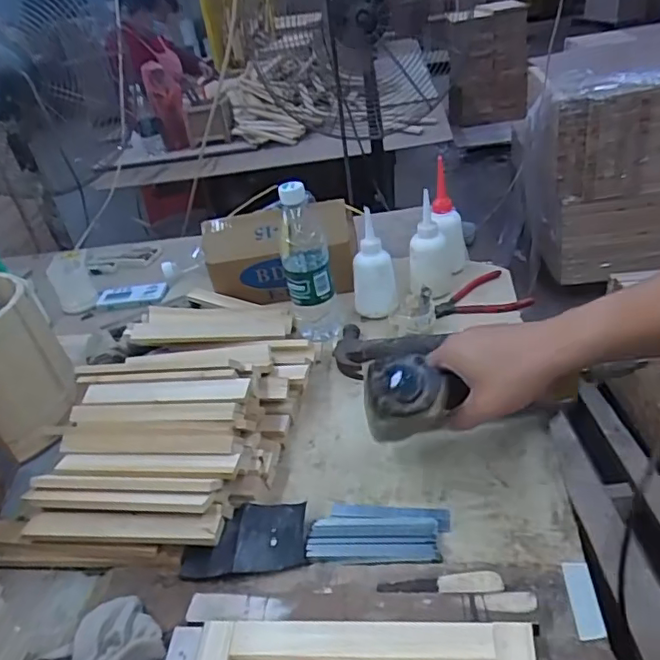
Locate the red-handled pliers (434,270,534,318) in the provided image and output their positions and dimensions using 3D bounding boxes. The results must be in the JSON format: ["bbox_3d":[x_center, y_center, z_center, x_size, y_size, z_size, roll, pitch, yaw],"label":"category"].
[{"bbox_3d":[0.225,-0.056,0.857,0.133,0.020,0.105,-2,32,9],"label":"red-handled pliers"}]

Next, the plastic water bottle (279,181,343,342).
[{"bbox_3d":[-0.033,-0.097,0.790,0.069,0.217,0.072,-12,31,0],"label":"plastic water bottle"}]

